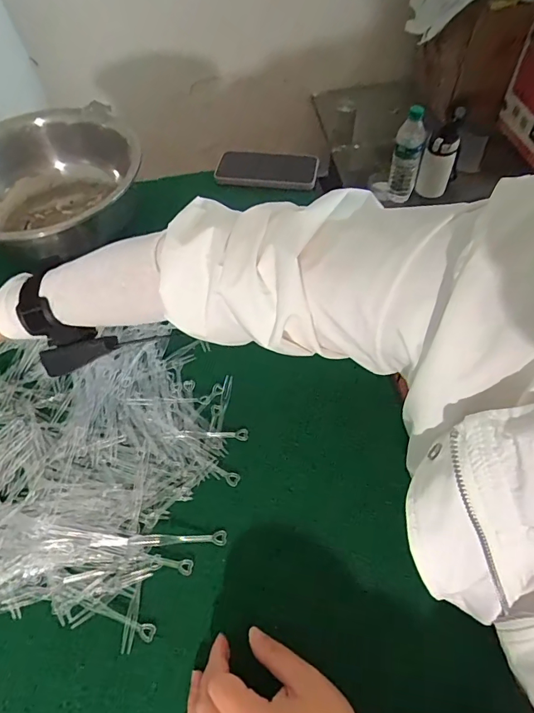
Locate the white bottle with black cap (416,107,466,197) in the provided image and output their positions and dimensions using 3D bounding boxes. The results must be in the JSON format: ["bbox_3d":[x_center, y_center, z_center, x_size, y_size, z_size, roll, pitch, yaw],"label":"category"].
[{"bbox_3d":[0.430,-0.493,1.076,0.073,0.207,0.072,19,60,16],"label":"white bottle with black cap"}]

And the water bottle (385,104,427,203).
[{"bbox_3d":[0.346,-0.491,1.066,0.068,0.232,0.067,14,59,13],"label":"water bottle"}]

